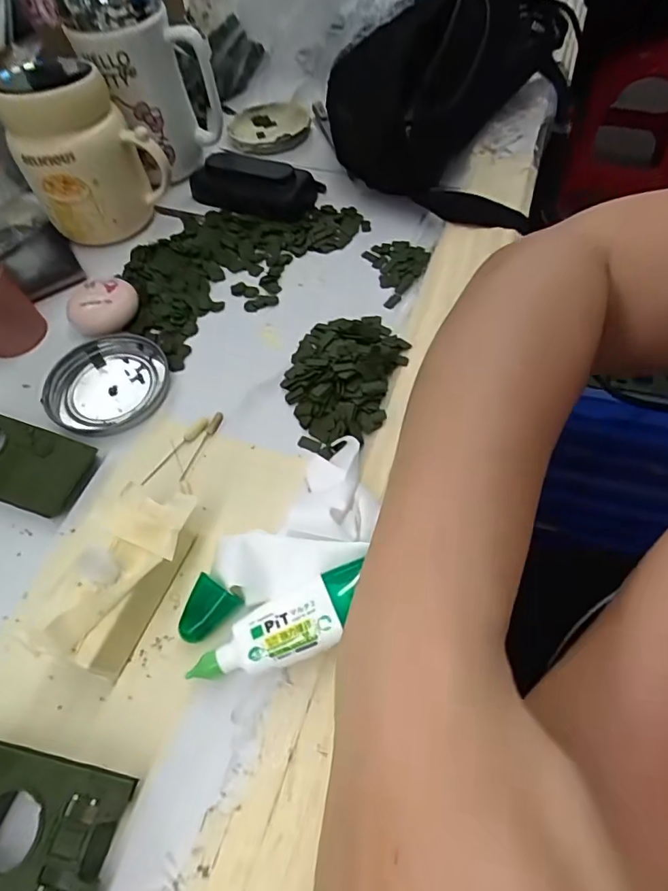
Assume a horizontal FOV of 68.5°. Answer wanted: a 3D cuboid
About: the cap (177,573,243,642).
[{"bbox_3d":[-0.062,0.081,0.240,0.024,0.019,0.029,21,63,15],"label":"cap"}]

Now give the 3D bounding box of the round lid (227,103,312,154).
[{"bbox_3d":[-0.064,-0.309,0.480,0.074,0.017,0.078,-1,59,2],"label":"round lid"}]

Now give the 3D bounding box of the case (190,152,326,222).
[{"bbox_3d":[-0.071,-0.225,0.418,0.109,0.028,0.050,16,61,13],"label":"case"}]

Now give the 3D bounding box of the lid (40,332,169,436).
[{"bbox_3d":[-0.152,-0.042,0.329,0.076,0.009,0.080,-1,59,2],"label":"lid"}]

